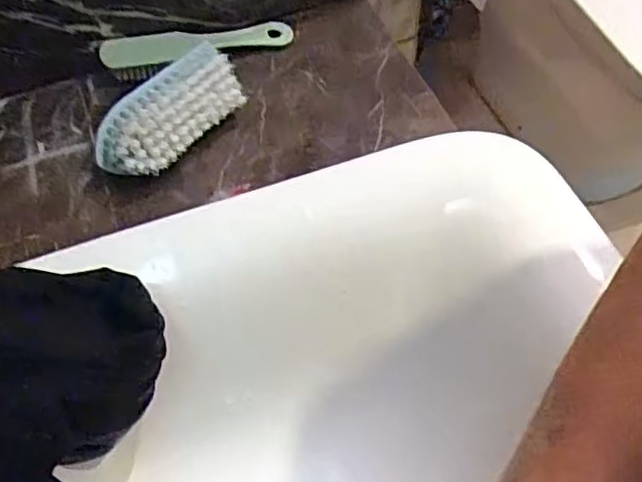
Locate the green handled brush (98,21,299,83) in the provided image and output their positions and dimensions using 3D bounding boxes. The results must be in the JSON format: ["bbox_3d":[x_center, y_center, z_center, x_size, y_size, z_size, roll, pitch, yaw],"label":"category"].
[{"bbox_3d":[-0.107,-0.173,0.577,0.164,0.026,0.033,-14,57,-7],"label":"green handled brush"}]

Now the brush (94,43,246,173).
[{"bbox_3d":[-0.116,-0.094,0.509,0.120,0.058,0.045,-40,64,-22],"label":"brush"}]

